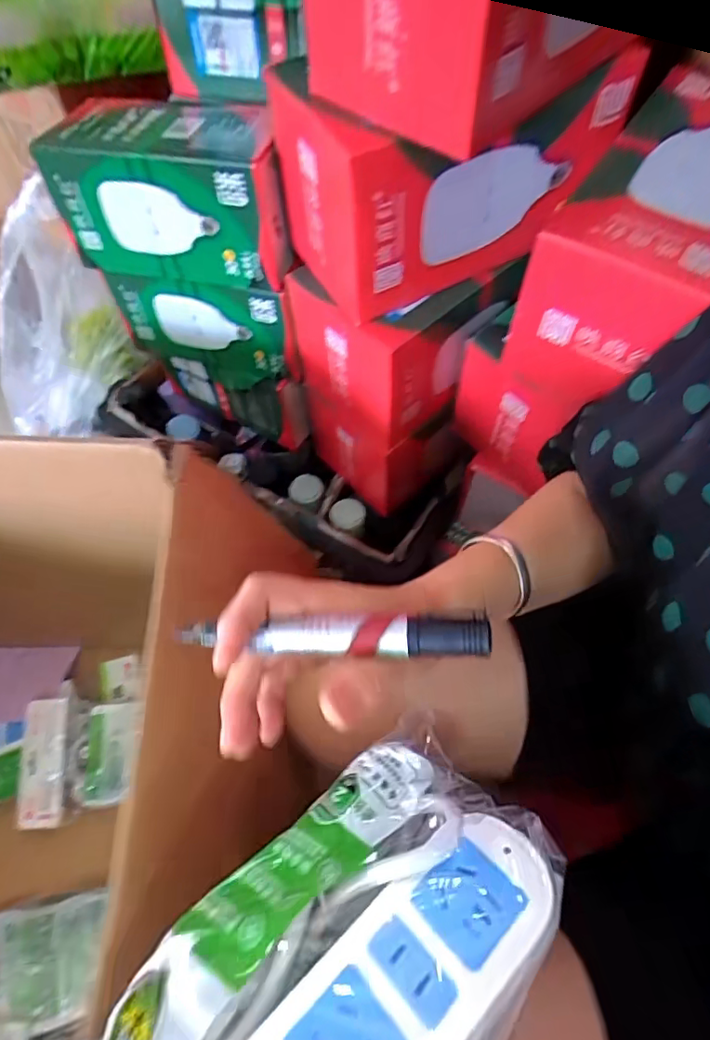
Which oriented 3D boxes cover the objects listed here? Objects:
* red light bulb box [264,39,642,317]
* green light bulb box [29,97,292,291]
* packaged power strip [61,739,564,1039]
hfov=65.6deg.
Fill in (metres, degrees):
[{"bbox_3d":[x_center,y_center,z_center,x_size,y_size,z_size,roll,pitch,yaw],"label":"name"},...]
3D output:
[{"bbox_3d":[0.070,-0.270,0.425,0.227,0.122,0.133,-27,64,-16],"label":"red light bulb box"},{"bbox_3d":[-0.150,-0.291,0.484,0.200,0.105,0.104,13,60,5],"label":"green light bulb box"},{"bbox_3d":[-0.020,0.186,0.213,0.132,0.045,0.193,26,53,38],"label":"packaged power strip"}]

